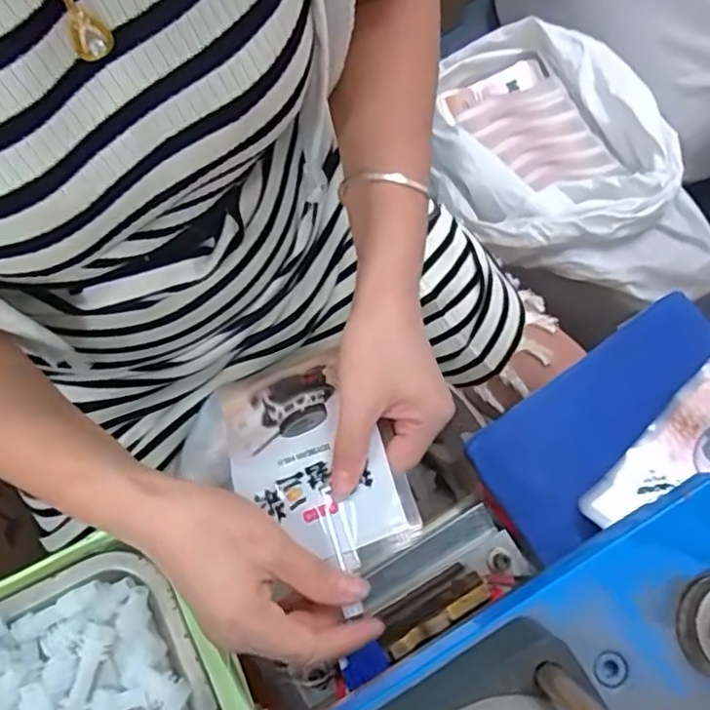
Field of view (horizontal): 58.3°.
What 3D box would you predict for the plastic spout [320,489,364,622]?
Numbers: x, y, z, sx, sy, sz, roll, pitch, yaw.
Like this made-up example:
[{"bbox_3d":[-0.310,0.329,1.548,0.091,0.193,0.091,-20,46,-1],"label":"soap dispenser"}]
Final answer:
[{"bbox_3d":[-0.007,0.107,0.352,0.014,0.008,0.068,-14,66,-4],"label":"plastic spout"}]

